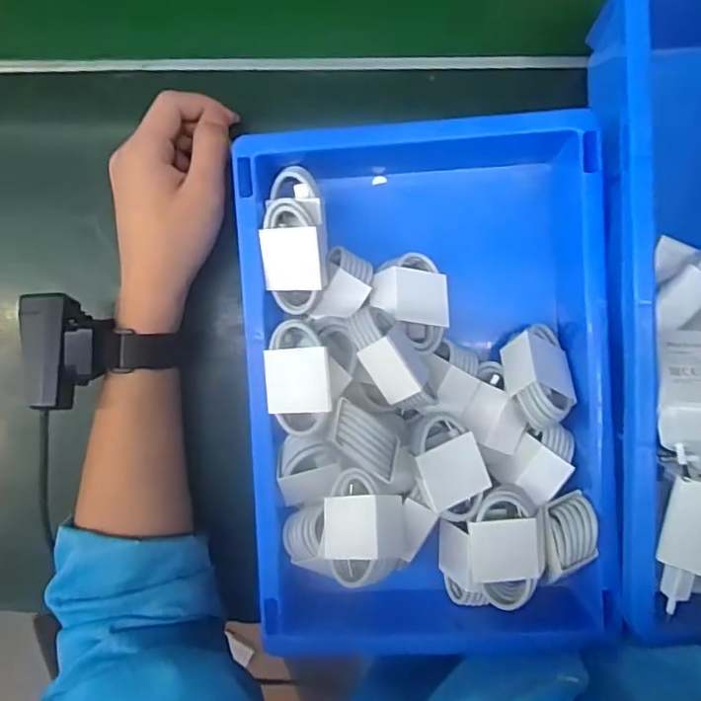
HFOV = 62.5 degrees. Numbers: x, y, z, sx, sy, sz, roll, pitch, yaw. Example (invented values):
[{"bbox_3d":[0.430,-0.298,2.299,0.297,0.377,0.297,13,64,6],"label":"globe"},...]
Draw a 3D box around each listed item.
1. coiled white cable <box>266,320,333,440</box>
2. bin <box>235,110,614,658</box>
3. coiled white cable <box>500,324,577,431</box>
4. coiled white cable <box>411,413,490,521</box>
[{"bbox_3d":[-0.025,0.015,0.325,0.039,0.021,0.062,-3,97,23],"label":"coiled white cable"},{"bbox_3d":[0.045,0.021,0.353,0.204,0.089,0.311,-3,88,4],"label":"bin"},{"bbox_3d":[0.114,0.017,0.350,0.036,0.024,0.063,14,56,-30],"label":"coiled white cable"},{"bbox_3d":[0.057,0.067,0.336,0.041,0.017,0.061,-16,100,-20],"label":"coiled white cable"}]

